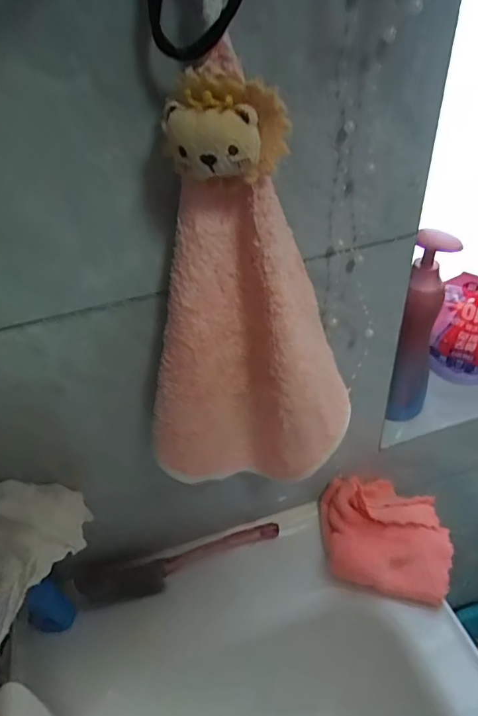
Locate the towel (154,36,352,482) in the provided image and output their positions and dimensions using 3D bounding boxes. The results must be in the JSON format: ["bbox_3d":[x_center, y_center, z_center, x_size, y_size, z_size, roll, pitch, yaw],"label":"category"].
[{"bbox_3d":[0.008,-0.018,0.351,0.167,0.328,0.052,-14,42,-10],"label":"towel"}]

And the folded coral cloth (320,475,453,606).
[{"bbox_3d":[0.171,0.199,0.562,0.148,0.046,0.141,7,43,14],"label":"folded coral cloth"}]

